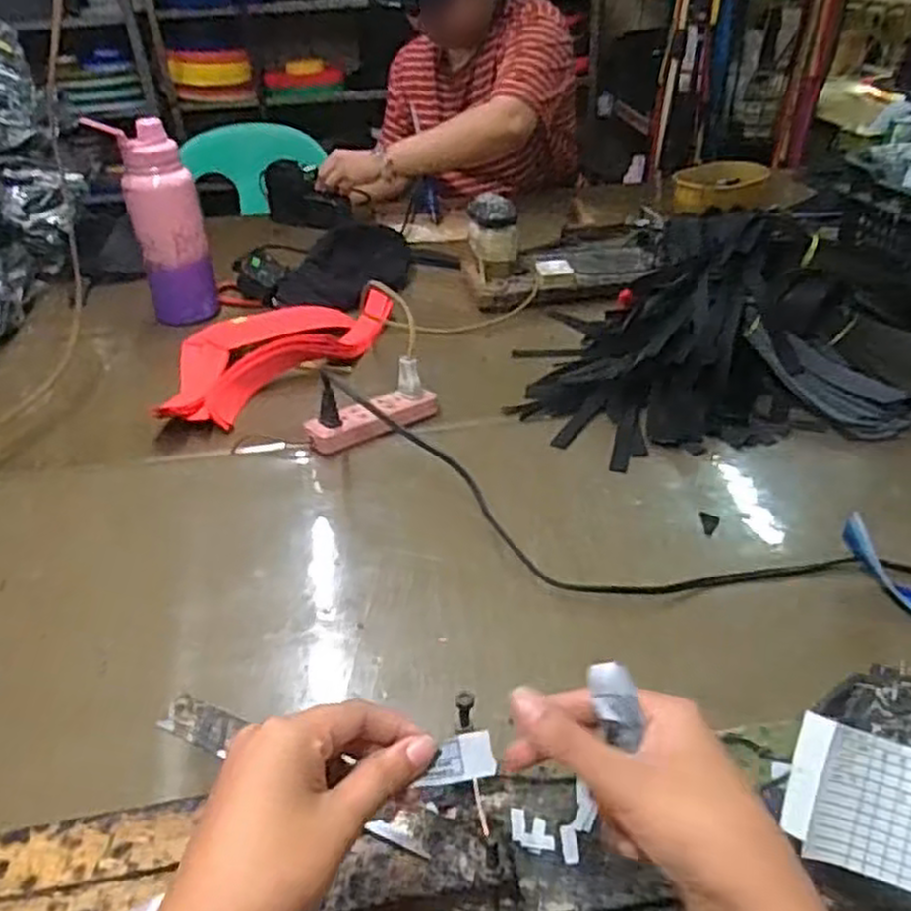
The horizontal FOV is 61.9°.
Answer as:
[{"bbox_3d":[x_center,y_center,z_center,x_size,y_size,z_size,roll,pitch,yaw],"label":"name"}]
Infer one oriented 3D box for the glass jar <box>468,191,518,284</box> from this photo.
[{"bbox_3d":[0.053,-0.309,1.072,0.070,0.098,0.061,0,36,2],"label":"glass jar"}]

